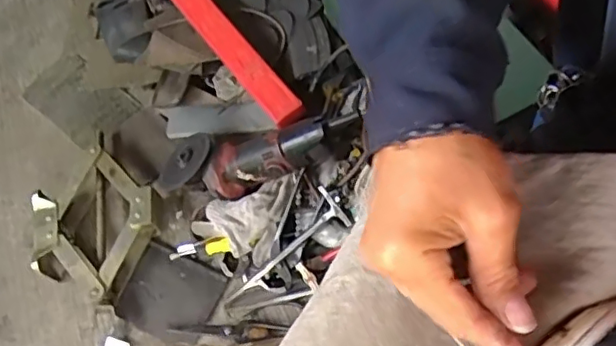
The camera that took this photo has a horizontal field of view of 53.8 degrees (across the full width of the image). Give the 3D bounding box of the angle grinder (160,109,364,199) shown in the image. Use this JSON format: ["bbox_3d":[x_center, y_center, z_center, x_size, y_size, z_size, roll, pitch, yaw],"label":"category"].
[{"bbox_3d":[-0.068,-0.026,0.830,0.302,0.078,0.094,-12,56,27],"label":"angle grinder"}]

